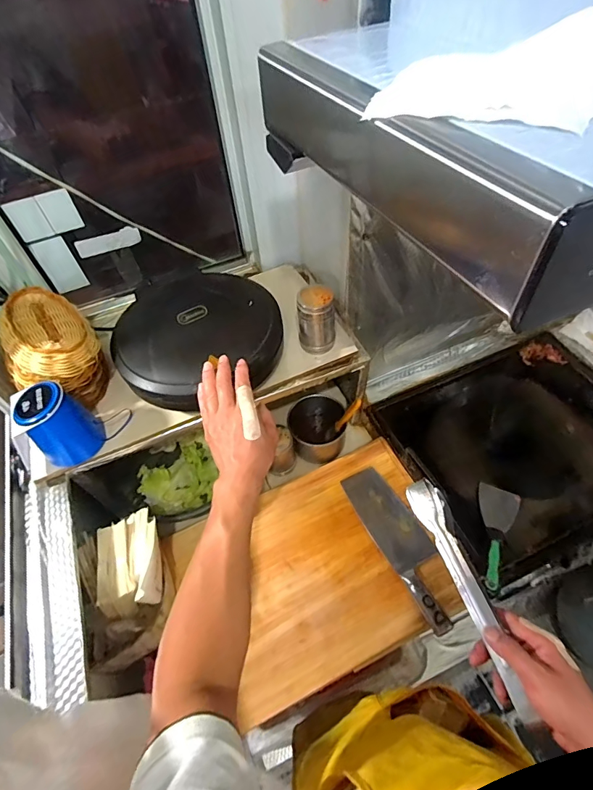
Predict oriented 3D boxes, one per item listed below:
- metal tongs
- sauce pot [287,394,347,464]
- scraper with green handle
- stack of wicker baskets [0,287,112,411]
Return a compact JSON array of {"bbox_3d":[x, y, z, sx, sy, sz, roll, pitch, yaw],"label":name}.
[{"bbox_3d":[0.214,0.235,0.520,0.041,0.019,0.278,-14,53,-6],"label":"metal tongs"},{"bbox_3d":[0.048,0.060,0.901,0.129,0.084,0.143,16,58,15],"label":"sauce pot"},{"bbox_3d":[0.366,0.257,0.761,0.078,0.030,0.217,20,39,17],"label":"scraper with green handle"},{"bbox_3d":[-0.403,-0.067,0.694,0.138,0.147,0.184,-38,61,-21],"label":"stack of wicker baskets"}]

